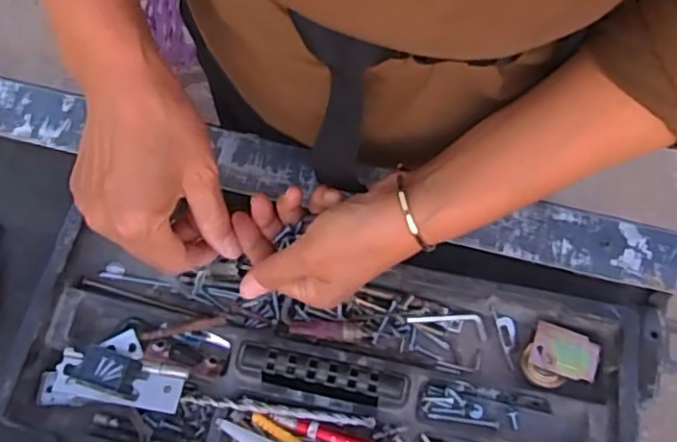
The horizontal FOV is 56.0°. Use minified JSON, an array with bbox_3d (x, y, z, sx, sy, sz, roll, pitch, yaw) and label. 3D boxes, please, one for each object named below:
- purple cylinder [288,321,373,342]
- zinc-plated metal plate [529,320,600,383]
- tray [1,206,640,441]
[{"bbox_3d":[-0.006,0.081,0.471,0.061,0.010,0.014,2,74,0],"label":"purple cylinder"},{"bbox_3d":[0.166,0.095,0.467,0.046,0.008,0.035,19,75,5],"label":"zinc-plated metal plate"},{"bbox_3d":[-0.001,0.108,0.452,0.432,0.043,0.192,11,75,2],"label":"tray"}]

